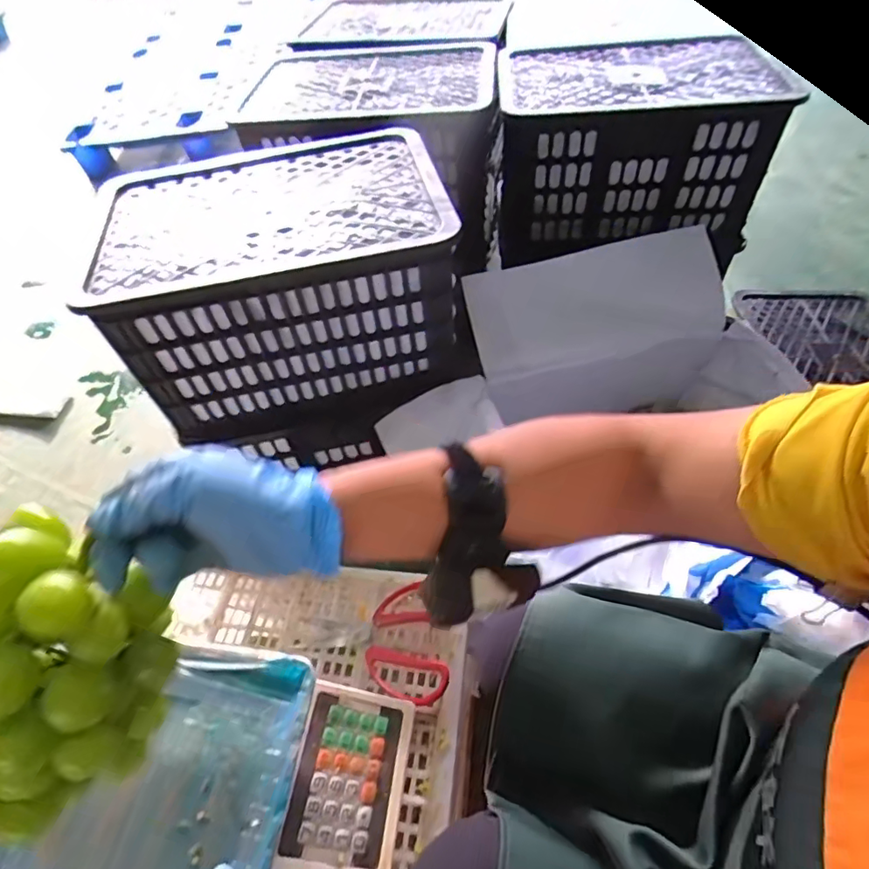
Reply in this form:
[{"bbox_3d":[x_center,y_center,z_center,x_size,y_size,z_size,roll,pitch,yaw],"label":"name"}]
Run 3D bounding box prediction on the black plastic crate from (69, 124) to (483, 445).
[{"bbox_3d":[-0.220,-0.234,0.867,0.495,0.305,0.336,-11,51,-5],"label":"black plastic crate"}]

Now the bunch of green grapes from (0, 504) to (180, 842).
[{"bbox_3d":[-0.204,0.133,0.278,0.073,0.125,0.124,19,52,15],"label":"bunch of green grapes"}]

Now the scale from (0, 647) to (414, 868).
[{"bbox_3d":[-0.203,0.349,0.407,0.311,0.107,0.332,5,51,9],"label":"scale"}]

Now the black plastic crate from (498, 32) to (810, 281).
[{"bbox_3d":[0.365,-0.583,1.087,0.483,0.278,0.365,-8,50,-2],"label":"black plastic crate"}]

